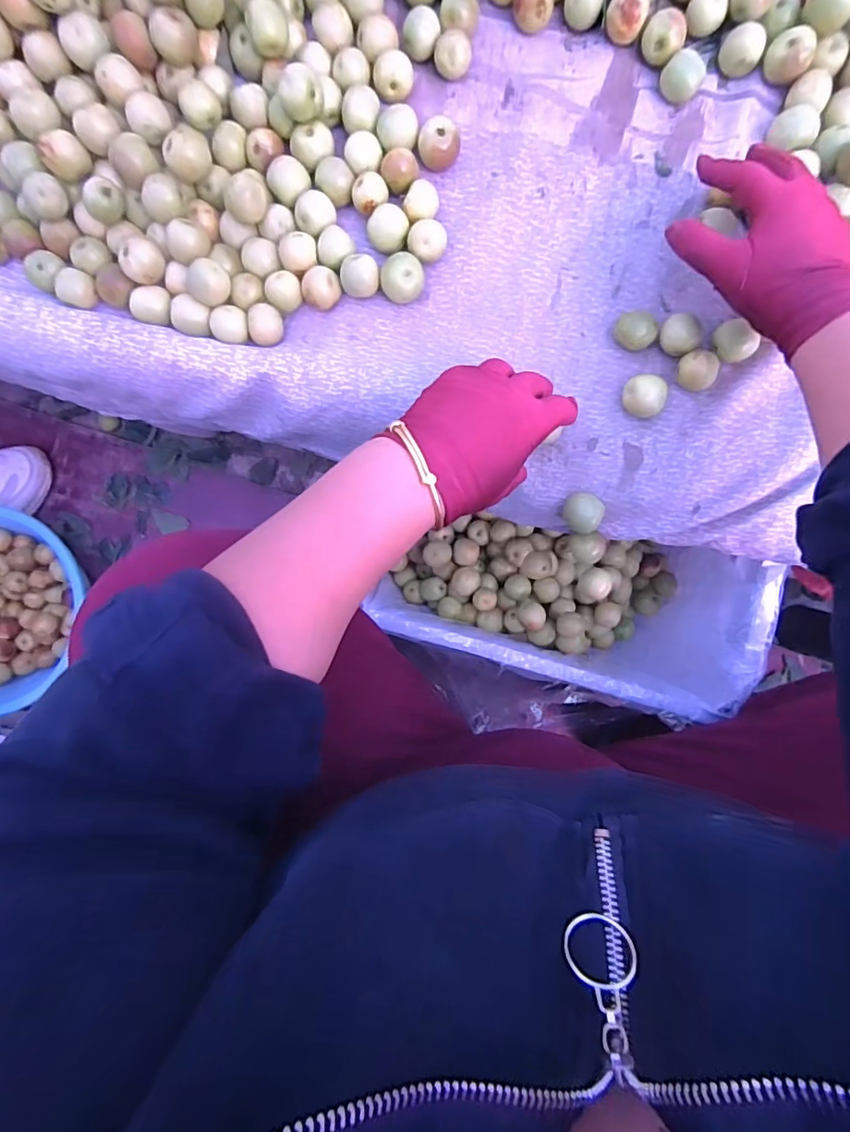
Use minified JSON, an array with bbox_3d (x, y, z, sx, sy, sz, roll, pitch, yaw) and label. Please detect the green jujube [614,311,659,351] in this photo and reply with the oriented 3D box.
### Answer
[{"bbox_3d":[0.160,-0.179,0.394,0.024,0.019,0.029,-39,92,4],"label":"green jujube"}]

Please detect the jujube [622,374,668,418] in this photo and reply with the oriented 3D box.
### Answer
[{"bbox_3d":[0.162,-0.126,0.387,0.027,0.025,0.030,-33,93,4],"label":"jujube"}]

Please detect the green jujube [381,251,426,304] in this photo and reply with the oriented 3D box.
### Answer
[{"bbox_3d":[-0.017,-0.218,0.396,0.032,0.024,0.029,-32,93,4],"label":"green jujube"}]

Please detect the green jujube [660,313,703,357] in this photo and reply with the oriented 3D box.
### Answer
[{"bbox_3d":[0.190,-0.172,0.389,0.028,0.023,0.024,27,95,0],"label":"green jujube"}]

